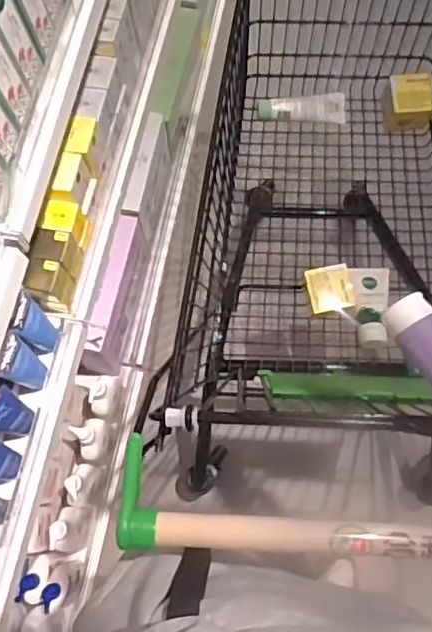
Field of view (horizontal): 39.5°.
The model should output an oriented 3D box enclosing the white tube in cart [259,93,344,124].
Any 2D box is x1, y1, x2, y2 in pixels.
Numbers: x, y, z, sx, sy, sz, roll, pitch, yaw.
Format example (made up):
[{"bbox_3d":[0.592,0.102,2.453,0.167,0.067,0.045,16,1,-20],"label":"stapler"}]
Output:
[{"bbox_3d":[0.163,-0.398,1.149,0.167,0.032,0.051,-2,71,1],"label":"white tube in cart"}]

